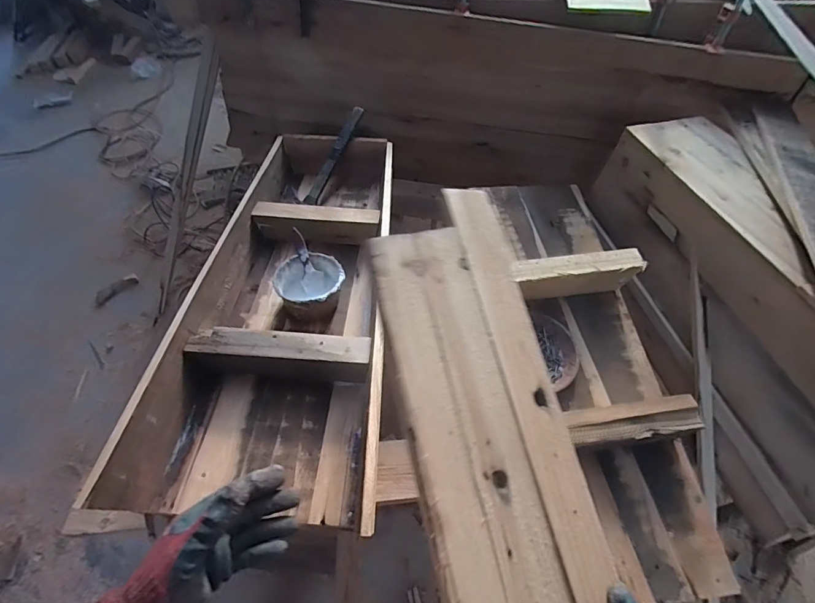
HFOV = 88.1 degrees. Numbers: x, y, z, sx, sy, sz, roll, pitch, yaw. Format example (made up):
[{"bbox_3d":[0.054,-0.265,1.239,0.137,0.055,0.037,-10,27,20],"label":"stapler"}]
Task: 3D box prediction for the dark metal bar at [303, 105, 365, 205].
[{"bbox_3d":[-0.193,-0.385,1.113,0.028,0.025,0.290,27,88,17],"label":"dark metal bar"}]

